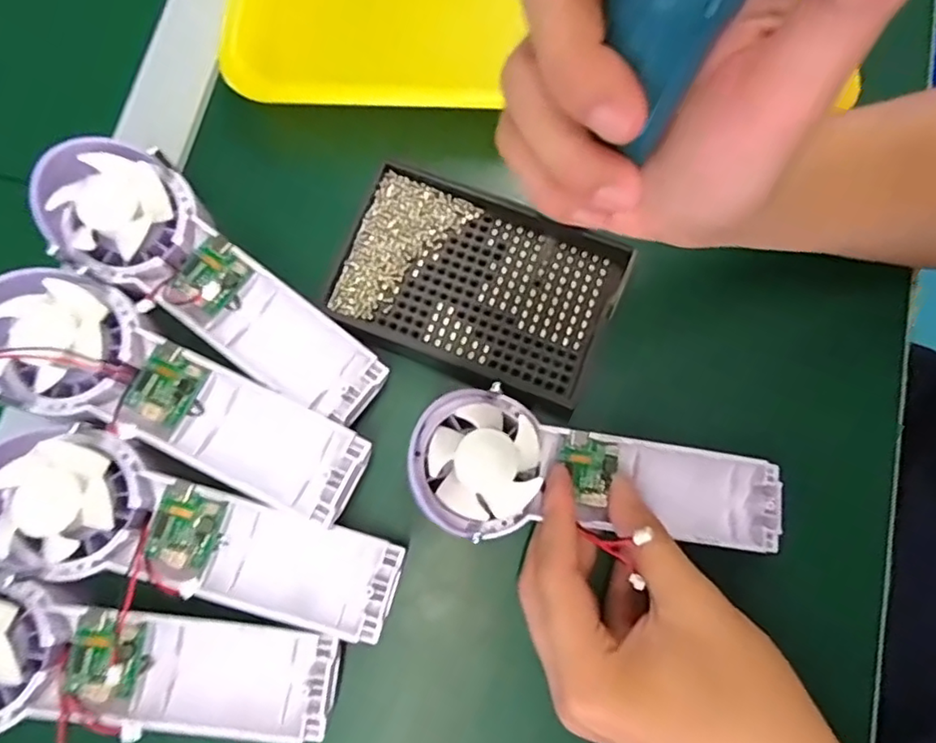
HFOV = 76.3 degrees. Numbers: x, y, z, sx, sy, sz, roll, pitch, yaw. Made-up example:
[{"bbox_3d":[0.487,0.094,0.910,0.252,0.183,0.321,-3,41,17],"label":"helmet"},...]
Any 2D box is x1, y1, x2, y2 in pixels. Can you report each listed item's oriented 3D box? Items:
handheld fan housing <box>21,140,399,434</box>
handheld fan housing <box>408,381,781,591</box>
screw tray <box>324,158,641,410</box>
[{"bbox_3d":[-0.116,-0.041,0.276,0.171,0.036,0.059,35,79,5],"label":"handheld fan housing"},{"bbox_3d":[0.061,0.051,0.266,0.170,0.032,0.062,13,78,-13],"label":"handheld fan housing"},{"bbox_3d":[0.005,-0.046,0.299,0.133,0.011,0.088,21,78,3],"label":"screw tray"}]

